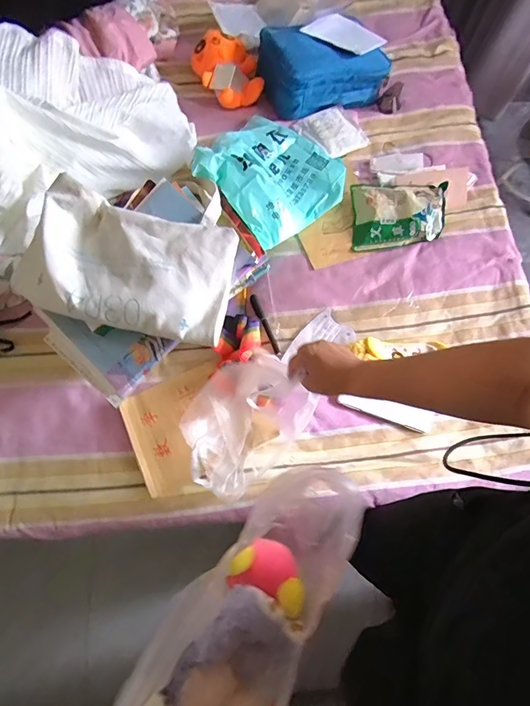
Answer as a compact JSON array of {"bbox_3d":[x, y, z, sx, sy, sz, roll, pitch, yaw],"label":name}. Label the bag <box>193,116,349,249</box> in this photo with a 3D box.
[{"bbox_3d":[0.020,-0.379,0.811,0.269,0.135,0.307,31,74,8],"label":"bag"}]

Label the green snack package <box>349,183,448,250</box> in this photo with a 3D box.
[{"bbox_3d":[0.284,-0.291,0.841,0.193,0.042,0.145,2,70,0],"label":"green snack package"}]

